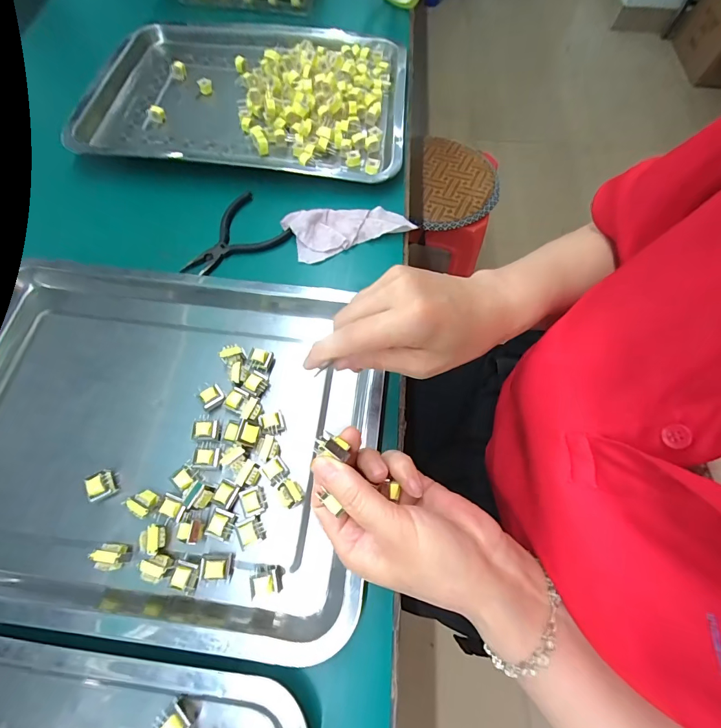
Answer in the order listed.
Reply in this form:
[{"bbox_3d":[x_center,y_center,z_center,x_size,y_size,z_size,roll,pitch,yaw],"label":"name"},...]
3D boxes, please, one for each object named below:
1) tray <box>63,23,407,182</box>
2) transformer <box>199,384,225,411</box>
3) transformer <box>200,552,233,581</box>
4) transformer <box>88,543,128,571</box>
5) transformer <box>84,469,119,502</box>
[{"bbox_3d":[-0.141,-0.357,0.471,0.390,0.033,0.289,5,67,0],"label":"tray"},{"bbox_3d":[-0.129,0.031,0.323,0.019,0.020,0.017,-35,73,-15],"label":"transformer"},{"bbox_3d":[-0.106,0.150,0.272,0.019,0.019,0.017,2,67,-1],"label":"transformer"},{"bbox_3d":[-0.186,0.143,0.272,0.021,0.013,0.017,4,67,-1],"label":"transformer"},{"bbox_3d":[-0.203,0.097,0.291,0.017,0.015,0.021,-31,72,-14],"label":"transformer"}]

